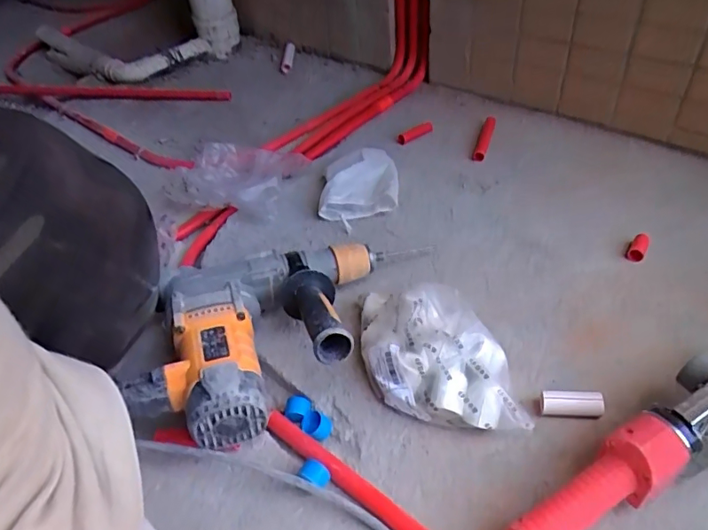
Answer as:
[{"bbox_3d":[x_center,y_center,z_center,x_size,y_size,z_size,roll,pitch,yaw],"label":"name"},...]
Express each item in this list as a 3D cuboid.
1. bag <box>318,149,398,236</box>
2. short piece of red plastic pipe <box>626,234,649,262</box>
[{"bbox_3d":[0.010,-0.133,0.852,0.125,0.046,0.143,0,43,8],"label":"bag"},{"bbox_3d":[0.399,-0.025,0.721,0.020,0.018,0.047,24,51,30],"label":"short piece of red plastic pipe"}]

